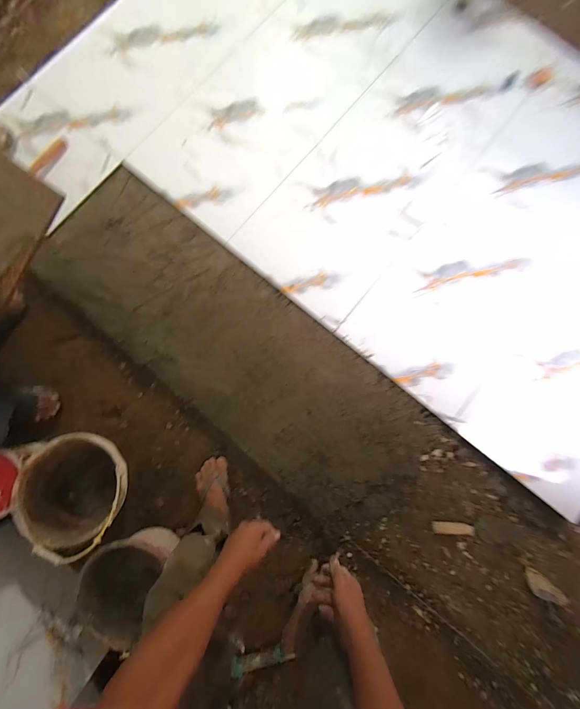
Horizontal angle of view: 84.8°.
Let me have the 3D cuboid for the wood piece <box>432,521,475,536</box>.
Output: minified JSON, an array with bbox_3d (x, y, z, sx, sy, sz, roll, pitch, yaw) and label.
[{"bbox_3d":[0.547,0.585,1.066,0.138,0.012,0.042,6,84,1],"label":"wood piece"}]

